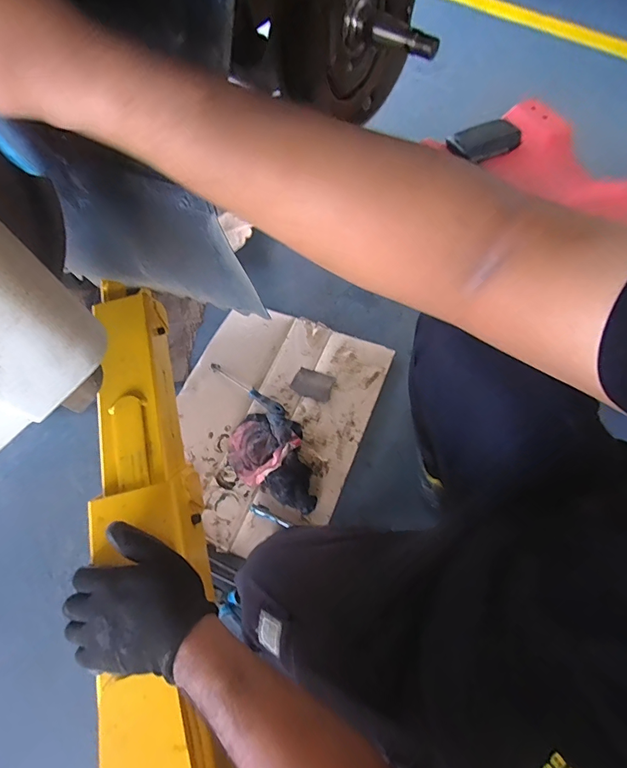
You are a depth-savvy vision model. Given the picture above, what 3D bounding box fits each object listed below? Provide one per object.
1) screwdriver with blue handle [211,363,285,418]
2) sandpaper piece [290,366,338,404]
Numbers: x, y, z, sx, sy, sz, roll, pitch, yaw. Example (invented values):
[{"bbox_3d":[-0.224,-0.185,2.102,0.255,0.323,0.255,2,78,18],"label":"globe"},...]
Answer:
[{"bbox_3d":[-0.155,0.013,0.966,0.219,0.021,0.030,35,71,15],"label":"screwdriver with blue handle"},{"bbox_3d":[-0.001,-0.001,0.973,0.097,0.011,0.070,24,68,11],"label":"sandpaper piece"}]

